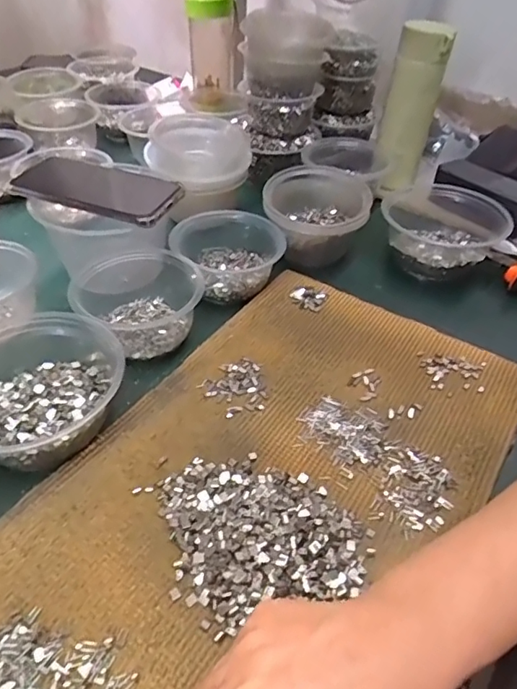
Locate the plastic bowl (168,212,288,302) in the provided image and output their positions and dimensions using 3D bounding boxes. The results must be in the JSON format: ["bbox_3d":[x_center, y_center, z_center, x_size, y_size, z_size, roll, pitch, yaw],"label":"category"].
[{"bbox_3d":[-0.036,-0.094,0.537,0.122,0.053,0.089,7,44,2],"label":"plastic bowl"}]

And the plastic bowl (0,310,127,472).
[{"bbox_3d":[-0.178,0.035,0.395,0.126,0.048,0.134,12,44,8],"label":"plastic bowl"}]

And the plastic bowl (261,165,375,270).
[{"bbox_3d":[0.066,-0.145,0.582,0.110,0.064,0.109,11,44,7],"label":"plastic bowl"}]

